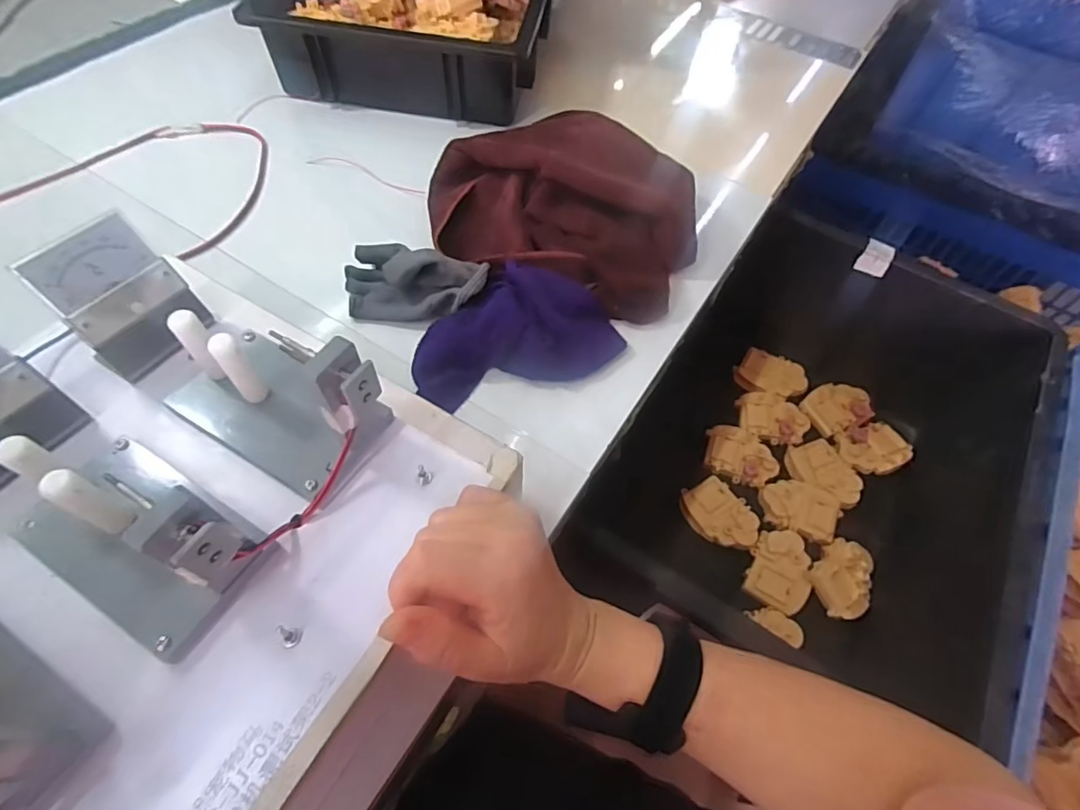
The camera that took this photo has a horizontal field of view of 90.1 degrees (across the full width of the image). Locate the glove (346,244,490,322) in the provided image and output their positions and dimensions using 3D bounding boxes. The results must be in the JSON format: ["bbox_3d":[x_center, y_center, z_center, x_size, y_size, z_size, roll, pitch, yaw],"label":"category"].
[{"bbox_3d":[-0.104,-0.102,0.447,0.122,0.043,0.053,1,56,16],"label":"glove"}]

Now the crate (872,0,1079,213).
[{"bbox_3d":[1.039,-0.608,1.076,0.569,0.195,0.458,32,61,15],"label":"crate"}]

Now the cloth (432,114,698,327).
[{"bbox_3d":[0.022,-0.198,0.515,0.260,0.061,0.210,17,59,7],"label":"cloth"}]

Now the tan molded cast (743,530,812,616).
[{"bbox_3d":[0.287,0.195,0.645,0.068,0.011,0.093,20,59,9],"label":"tan molded cast"}]

